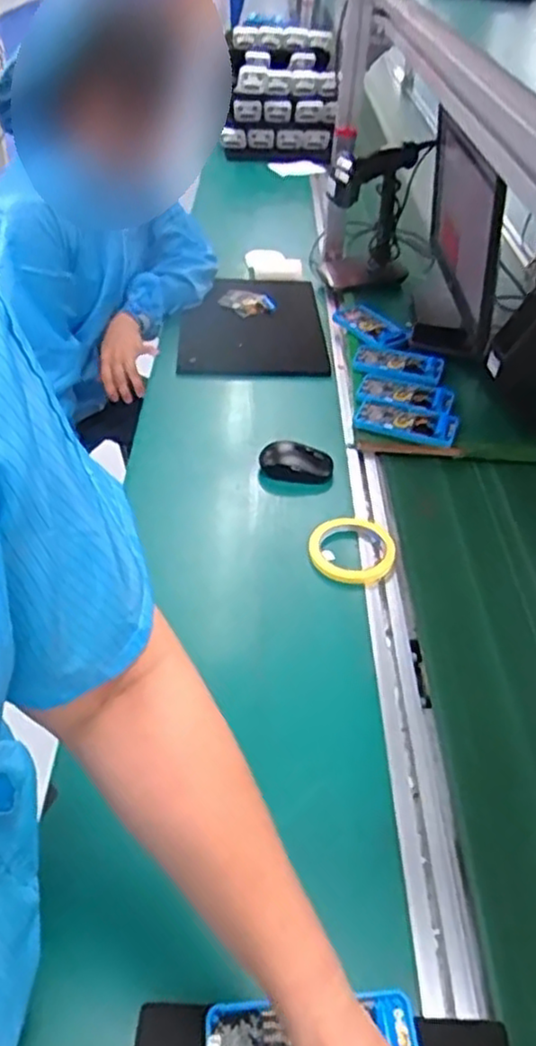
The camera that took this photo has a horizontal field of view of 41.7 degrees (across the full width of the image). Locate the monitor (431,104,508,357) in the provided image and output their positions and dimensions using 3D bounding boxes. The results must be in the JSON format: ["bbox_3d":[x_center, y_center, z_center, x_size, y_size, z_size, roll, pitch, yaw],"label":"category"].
[{"bbox_3d":[0.312,-0.467,1.129,0.033,0.280,0.392,-4,41,2],"label":"monitor"}]

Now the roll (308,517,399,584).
[{"bbox_3d":[0.102,0.030,0.834,0.096,0.019,0.100,2,42,-2],"label":"roll"}]

